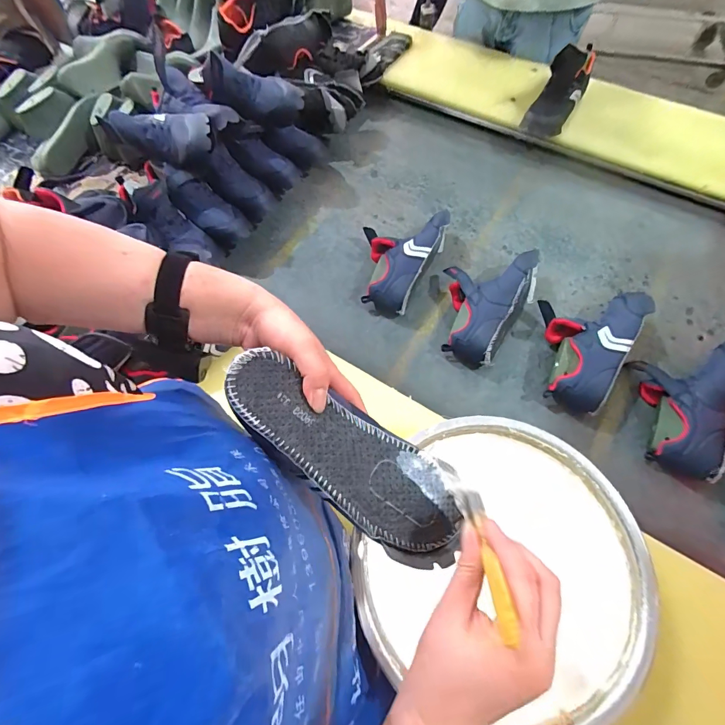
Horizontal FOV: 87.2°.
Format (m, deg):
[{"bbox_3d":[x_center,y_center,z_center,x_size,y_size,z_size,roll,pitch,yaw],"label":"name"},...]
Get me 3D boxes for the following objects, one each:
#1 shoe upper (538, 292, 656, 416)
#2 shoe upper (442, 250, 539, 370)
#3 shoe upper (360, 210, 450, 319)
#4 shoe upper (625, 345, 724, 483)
[{"bbox_3d":[0.386,-0.048,0.679,0.157,0.084,0.255,32,71,13],"label":"shoe upper"},{"bbox_3d":[0.224,-0.125,0.721,0.160,0.082,0.250,32,71,13],"label":"shoe upper"},{"bbox_3d":[0.076,-0.205,0.767,0.162,0.083,0.233,13,68,6],"label":"shoe upper"},{"bbox_3d":[0.530,0.052,0.633,0.143,0.077,0.253,29,70,11],"label":"shoe upper"}]

